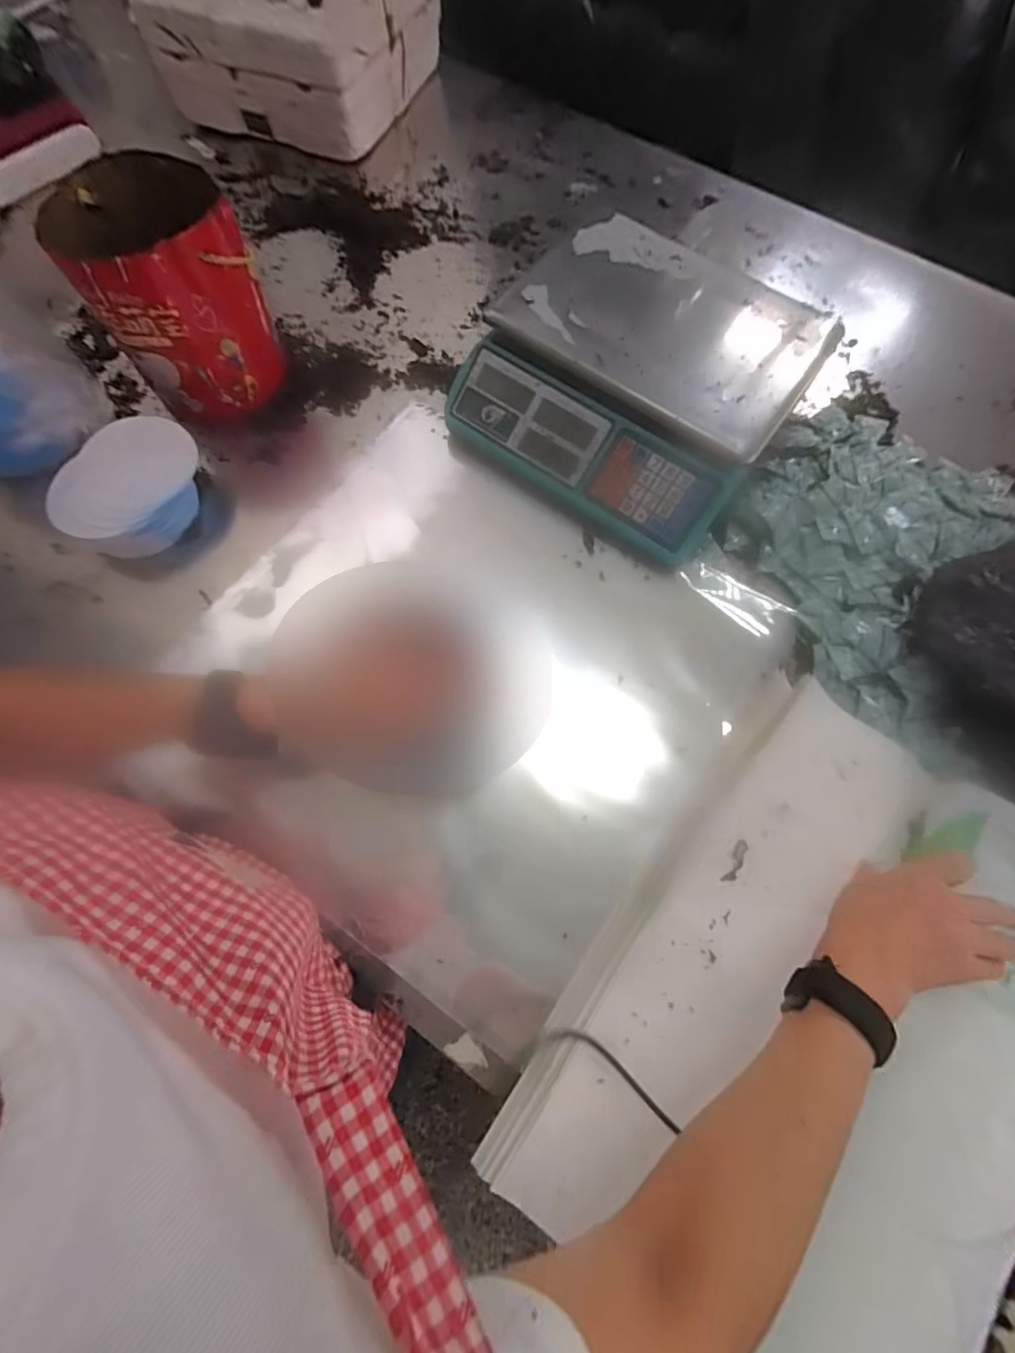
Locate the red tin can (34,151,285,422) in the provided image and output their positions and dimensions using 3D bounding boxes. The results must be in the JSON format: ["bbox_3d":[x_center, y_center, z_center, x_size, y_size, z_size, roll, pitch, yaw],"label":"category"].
[{"bbox_3d":[-0.361,-0.419,0.567,0.154,0.184,0.172,-27,75,-9],"label":"red tin can"}]

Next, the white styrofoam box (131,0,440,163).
[{"bbox_3d":[-0.292,-0.922,0.749,0.321,0.148,0.282,17,73,4],"label":"white styrofoam box"}]

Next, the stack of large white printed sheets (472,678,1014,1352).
[{"bbox_3d":[0.254,0.272,0.402,0.328,0.074,0.480,38,73,11],"label":"stack of large white printed sheets"}]

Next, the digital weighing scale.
[{"bbox_3d":[0.143,-0.334,0.588,0.321,0.113,0.321,34,75,10],"label":"digital weighing scale"}]

